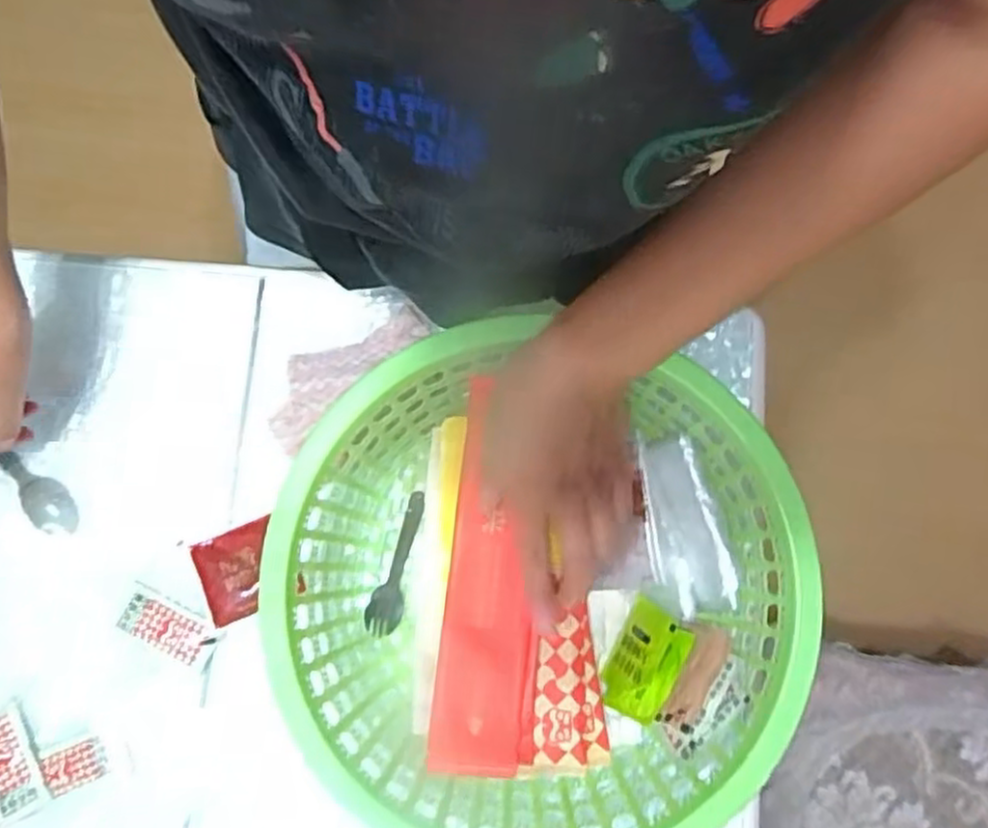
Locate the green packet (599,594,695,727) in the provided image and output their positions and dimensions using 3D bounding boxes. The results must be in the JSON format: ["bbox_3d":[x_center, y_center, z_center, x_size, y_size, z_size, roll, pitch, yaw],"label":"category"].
[{"bbox_3d":[0.095,0.162,0.491,0.020,0.061,0.072,21,85,-30],"label":"green packet"}]

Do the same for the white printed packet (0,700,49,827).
[{"bbox_3d":[-0.331,0.238,0.508,0.033,0.007,0.071,-24,80,-5],"label":"white printed packet"}]

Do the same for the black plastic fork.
[{"bbox_3d":[-0.068,0.106,0.533,0.022,0.014,0.100,15,80,3],"label":"black plastic fork"}]

